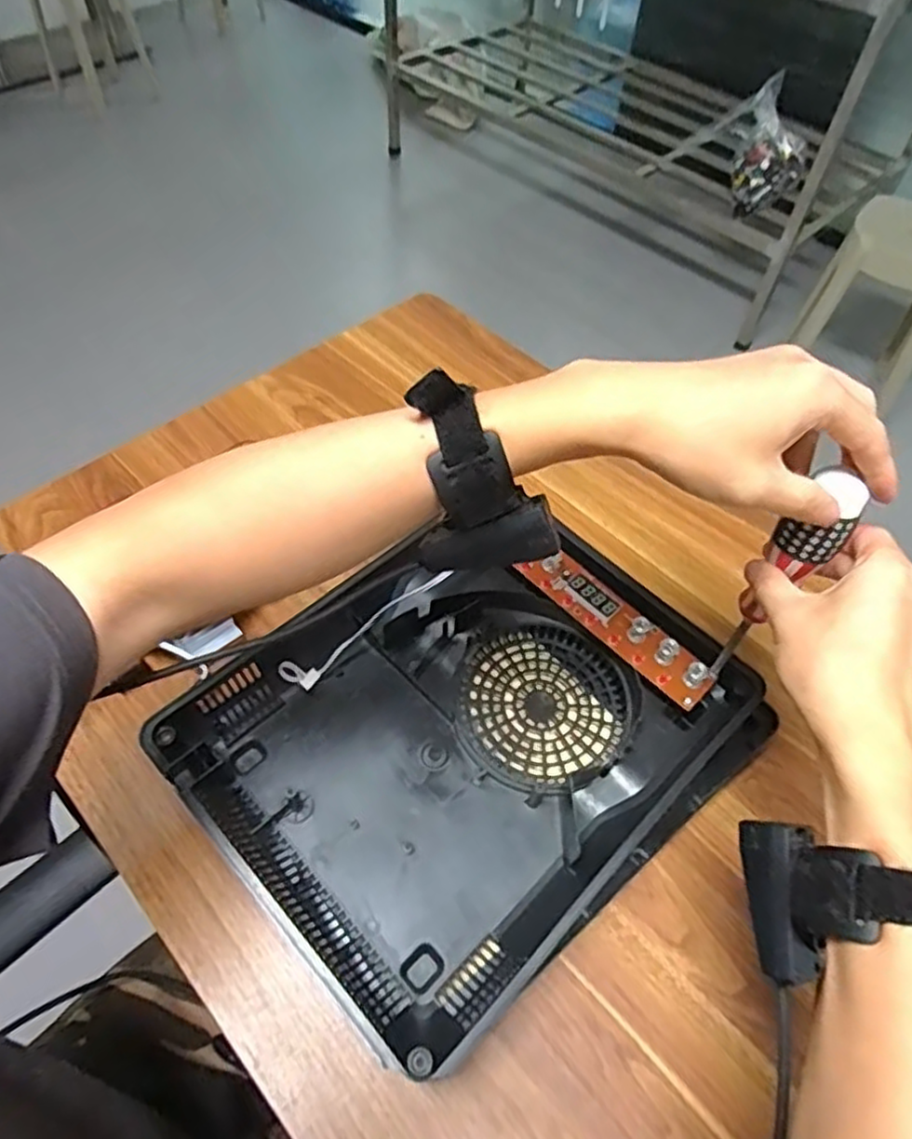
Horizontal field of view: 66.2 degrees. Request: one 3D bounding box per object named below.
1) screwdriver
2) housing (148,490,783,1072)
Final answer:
[{"bbox_3d":[0.191,0.012,0.426,0.031,0.183,0.026,35,62,19],"label":"screwdriver"},{"bbox_3d":[0.010,0.109,0.489,0.346,0.050,0.285,-36,66,-23],"label":"housing"}]

